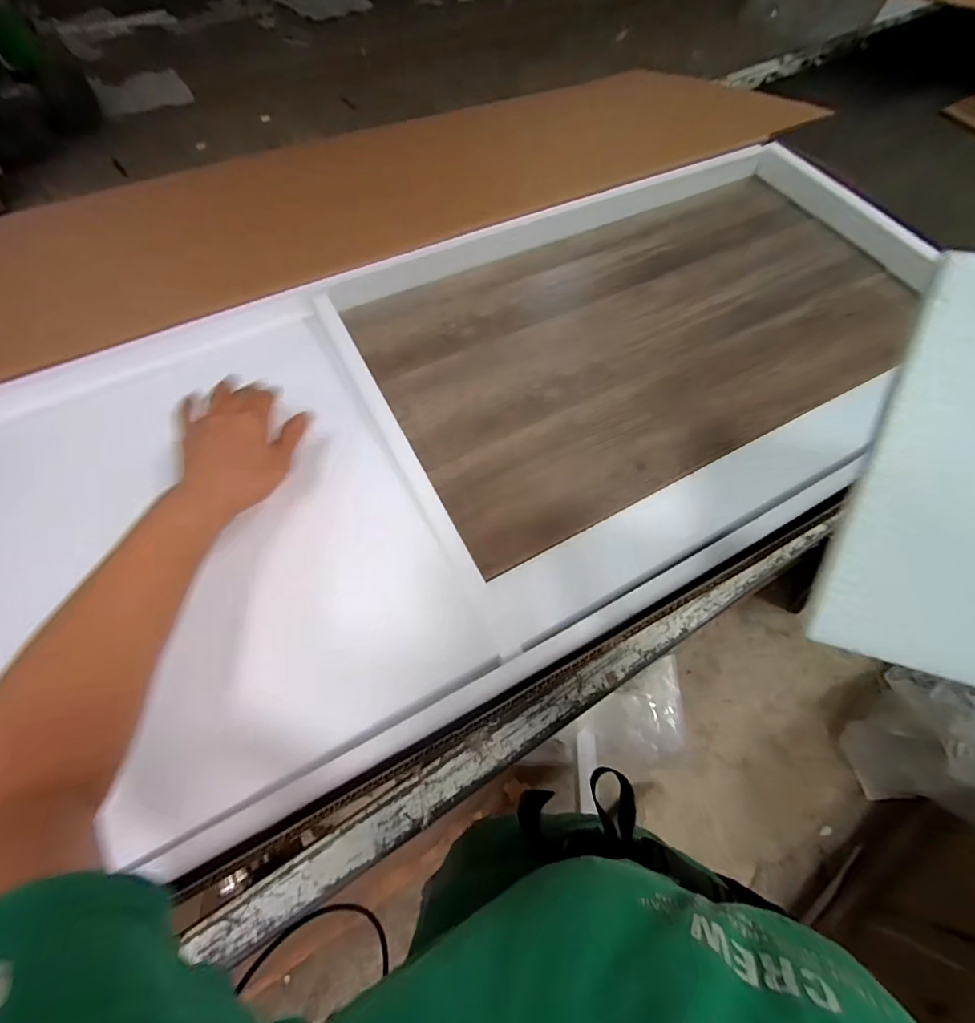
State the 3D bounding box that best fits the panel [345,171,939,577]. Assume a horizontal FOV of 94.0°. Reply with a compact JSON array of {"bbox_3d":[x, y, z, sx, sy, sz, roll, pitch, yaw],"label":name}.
[{"bbox_3d":[0.228,-0.258,0.617,0.741,0.025,0.419,-25,66,-14],"label":"panel"}]

